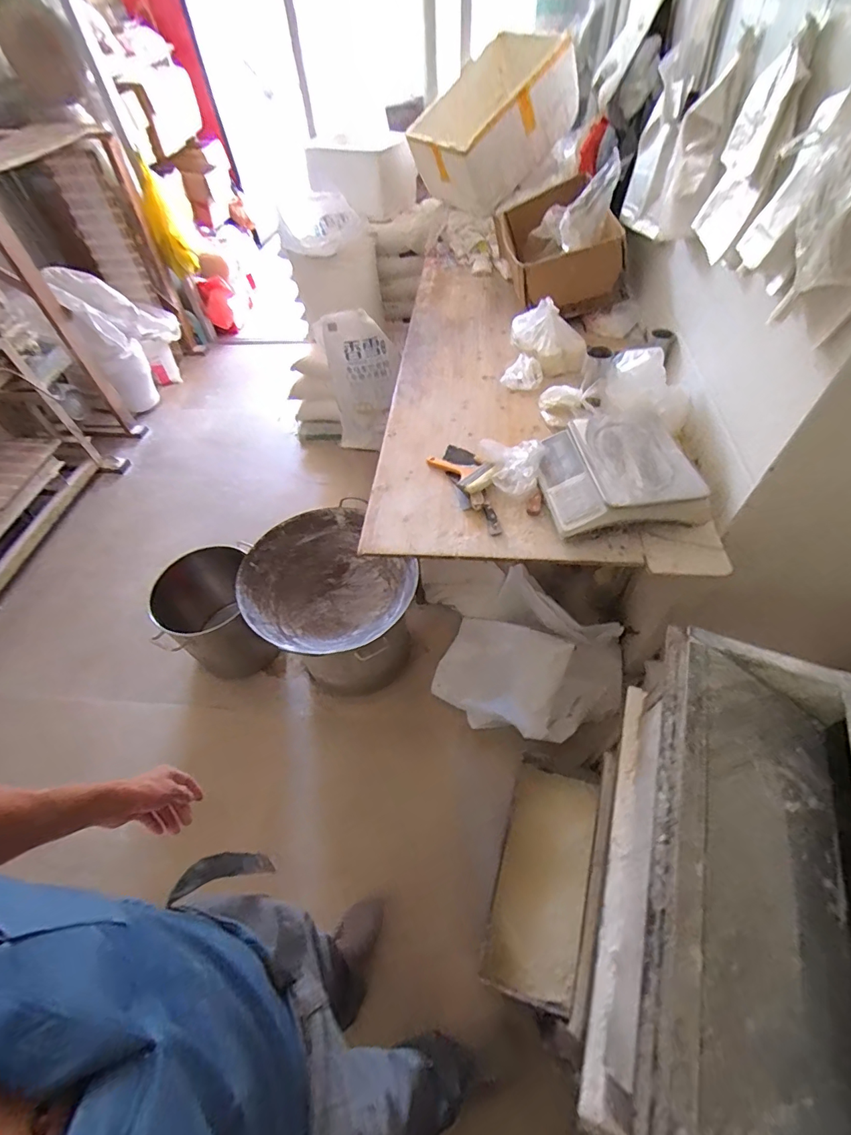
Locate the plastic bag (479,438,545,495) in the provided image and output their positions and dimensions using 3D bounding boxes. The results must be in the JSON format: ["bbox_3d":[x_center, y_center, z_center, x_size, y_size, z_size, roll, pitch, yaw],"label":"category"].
[{"bbox_3d":[0.224,-0.258,1.164,0.146,0.069,0.192,-9,52,-2],"label":"plastic bag"}]

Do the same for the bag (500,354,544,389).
[{"bbox_3d":[0.305,-0.622,1.443,0.129,0.053,0.129,8,53,10],"label":"bag"}]

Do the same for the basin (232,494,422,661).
[{"bbox_3d":[-0.295,0.076,1.402,0.451,0.191,0.464,-2,52,3],"label":"basin"}]

